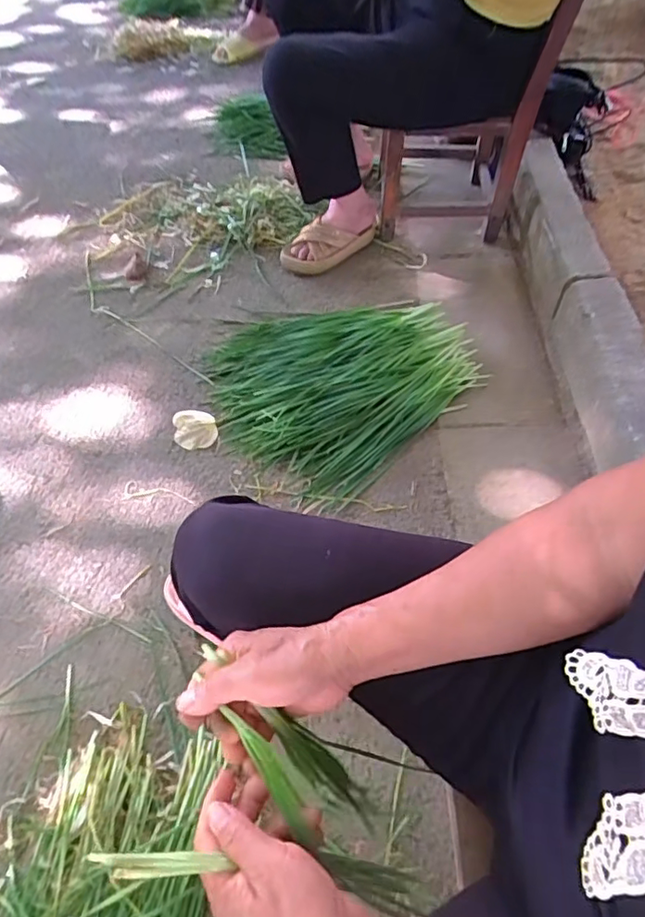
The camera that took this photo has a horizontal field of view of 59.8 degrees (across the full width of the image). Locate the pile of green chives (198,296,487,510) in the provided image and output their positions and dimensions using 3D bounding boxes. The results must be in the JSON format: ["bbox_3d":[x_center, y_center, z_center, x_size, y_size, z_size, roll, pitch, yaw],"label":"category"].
[{"bbox_3d":[0.019,-0.173,1.075,0.479,0.063,0.421,-39,63,-23],"label":"pile of green chives"}]

